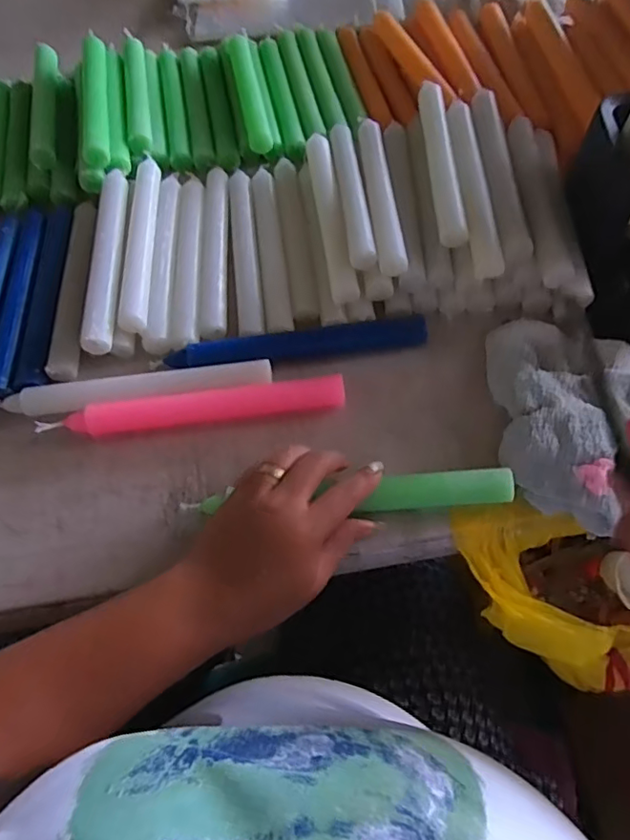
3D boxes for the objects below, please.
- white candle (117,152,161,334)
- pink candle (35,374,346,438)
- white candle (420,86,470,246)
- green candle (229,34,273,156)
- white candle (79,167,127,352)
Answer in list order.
[{"bbox_3d":[-0.149,-0.159,0.476,0.021,0.015,0.197,-5,62,1],"label":"white candle"},{"bbox_3d":[-0.089,-0.010,0.412,0.220,0.019,0.025,-7,62,0],"label":"pink candle"},{"bbox_3d":[0.109,-0.227,0.476,0.020,0.014,0.195,-2,62,3],"label":"white candle"},{"bbox_3d":[-0.068,-0.338,0.568,0.022,0.027,0.177,-11,62,-2],"label":"green candle"},{"bbox_3d":[-0.175,-0.141,0.467,0.021,0.026,0.201,-6,62,0],"label":"white candle"}]

